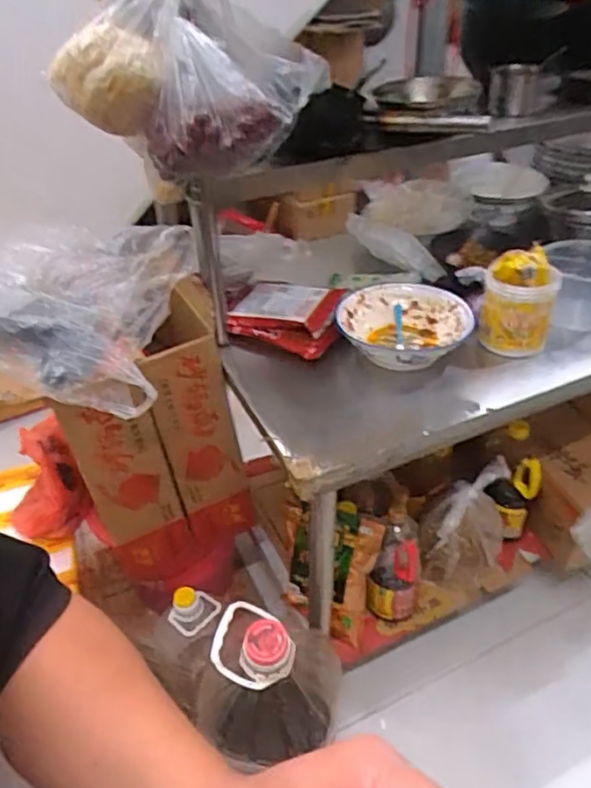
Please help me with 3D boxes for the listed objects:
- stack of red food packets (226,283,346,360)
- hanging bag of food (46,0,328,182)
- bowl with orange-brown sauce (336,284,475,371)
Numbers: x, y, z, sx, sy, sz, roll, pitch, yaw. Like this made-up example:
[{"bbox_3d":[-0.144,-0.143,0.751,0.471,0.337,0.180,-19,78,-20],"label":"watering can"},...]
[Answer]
[{"bbox_3d":[-0.023,-0.144,1.140,0.229,0.067,0.188,12,38,20],"label":"stack of red food packets"},{"bbox_3d":[-0.124,-0.398,0.761,0.281,0.233,0.175,5,36,11],"label":"hanging bag of food"},{"bbox_3d":[0.187,-0.105,1.054,0.222,0.087,0.207,-2,35,1],"label":"bowl with orange-brown sauce"}]

